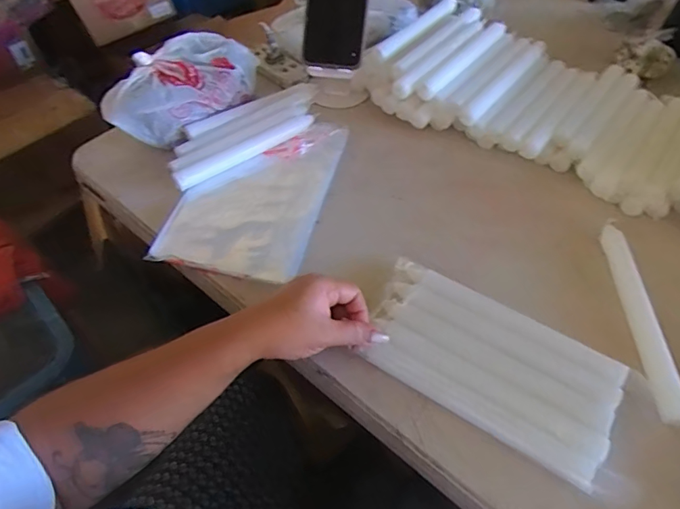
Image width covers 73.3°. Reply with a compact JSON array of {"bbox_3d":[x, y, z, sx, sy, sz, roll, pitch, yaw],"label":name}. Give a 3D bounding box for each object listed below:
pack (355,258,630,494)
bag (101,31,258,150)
[{"bbox_3d":[0.123,0.087,0.392,0.206,0.018,0.109,28,57,21],"label":"pack"},{"bbox_3d":[-0.201,-0.217,0.589,0.111,0.068,0.204,26,56,20],"label":"bag"}]

